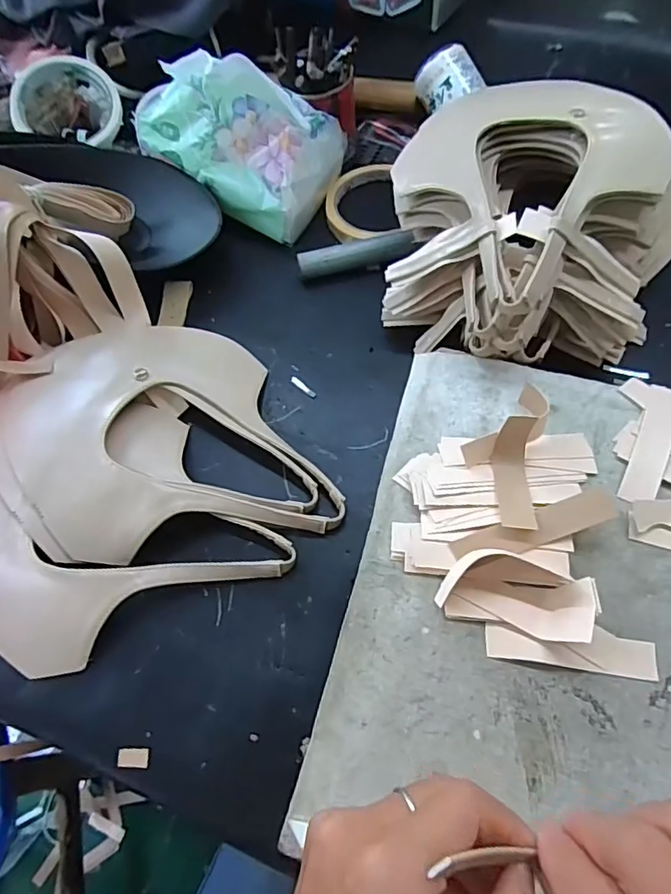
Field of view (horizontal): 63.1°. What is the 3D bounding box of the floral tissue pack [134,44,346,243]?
[{"bbox_3d":[-0.080,-0.253,0.446,0.146,0.111,0.090,25,68,16],"label":"floral tissue pack"}]

